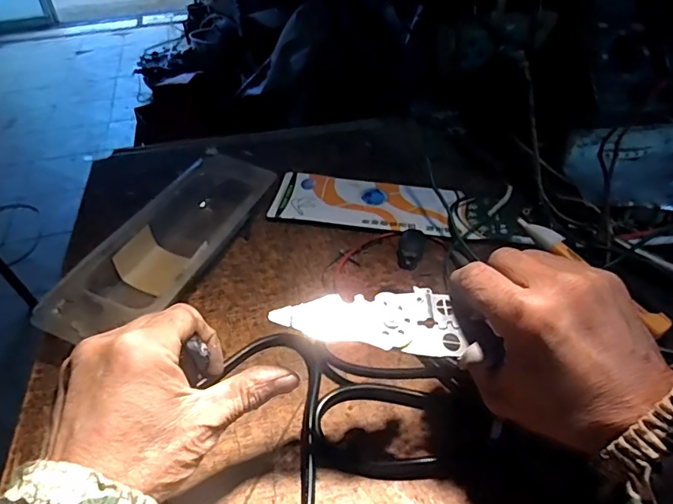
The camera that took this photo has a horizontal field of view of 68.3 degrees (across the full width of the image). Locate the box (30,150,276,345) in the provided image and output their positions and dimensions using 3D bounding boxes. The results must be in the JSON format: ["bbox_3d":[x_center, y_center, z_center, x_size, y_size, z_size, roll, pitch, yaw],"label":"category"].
[{"bbox_3d":[-0.148,-0.006,0.456,0.095,0.046,0.251,14,43,18],"label":"box"}]

